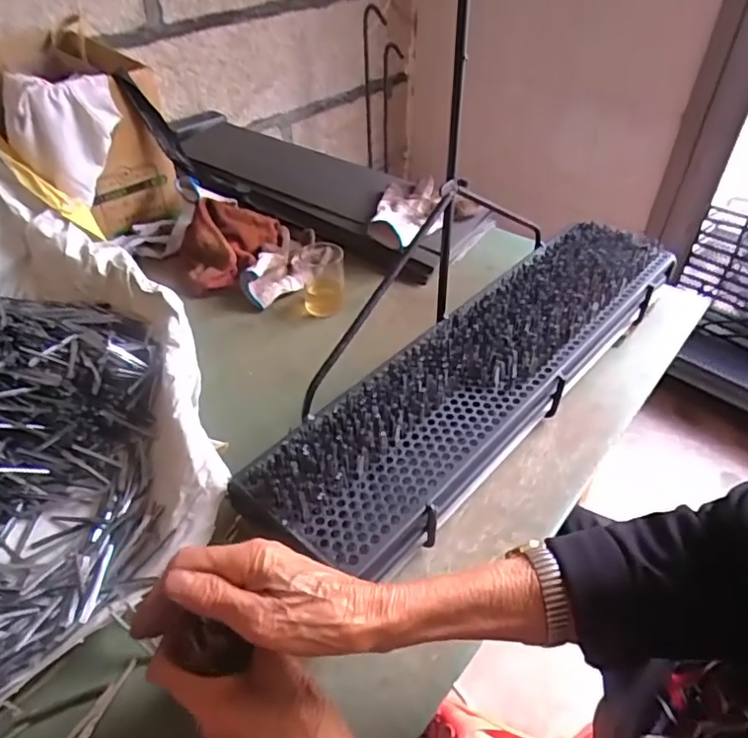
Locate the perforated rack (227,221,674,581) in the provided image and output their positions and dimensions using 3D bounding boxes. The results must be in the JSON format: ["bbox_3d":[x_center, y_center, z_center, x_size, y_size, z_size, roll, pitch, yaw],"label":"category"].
[{"bbox_3d":[0.126,-0.013,0.596,0.146,0.058,0.580,32,51,32],"label":"perforated rack"}]

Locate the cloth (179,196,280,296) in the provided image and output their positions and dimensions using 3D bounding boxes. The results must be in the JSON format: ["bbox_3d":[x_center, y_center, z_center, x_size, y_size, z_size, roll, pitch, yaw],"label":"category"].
[{"bbox_3d":[-0.209,-0.181,0.831,0.152,0.083,0.108,-12,42,-13],"label":"cloth"}]

